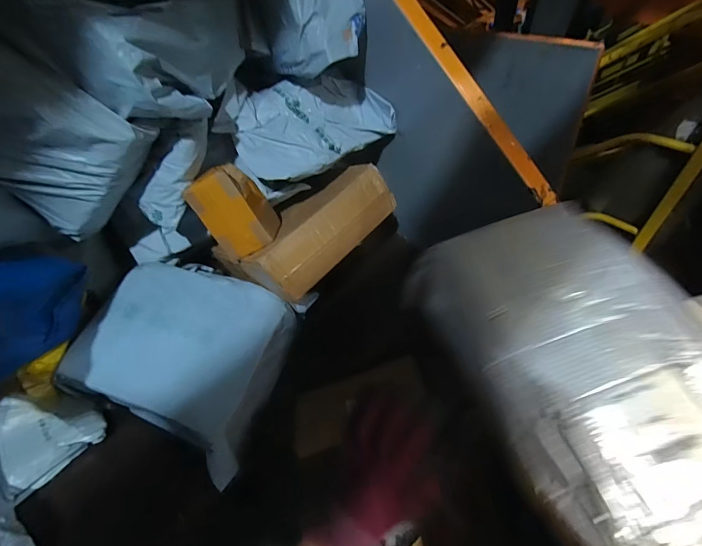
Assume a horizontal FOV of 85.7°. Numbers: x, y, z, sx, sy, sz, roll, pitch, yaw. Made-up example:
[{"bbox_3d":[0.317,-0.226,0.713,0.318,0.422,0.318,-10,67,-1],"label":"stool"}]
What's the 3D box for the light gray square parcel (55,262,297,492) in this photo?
[{"bbox_3d":[-0.266,0.130,0.615,0.298,0.103,0.254,15,54,15],"label":"light gray square parcel"}]

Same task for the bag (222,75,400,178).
[{"bbox_3d":[-0.067,-0.254,0.633,0.258,0.060,0.167,-33,88,-22],"label":"bag"}]

